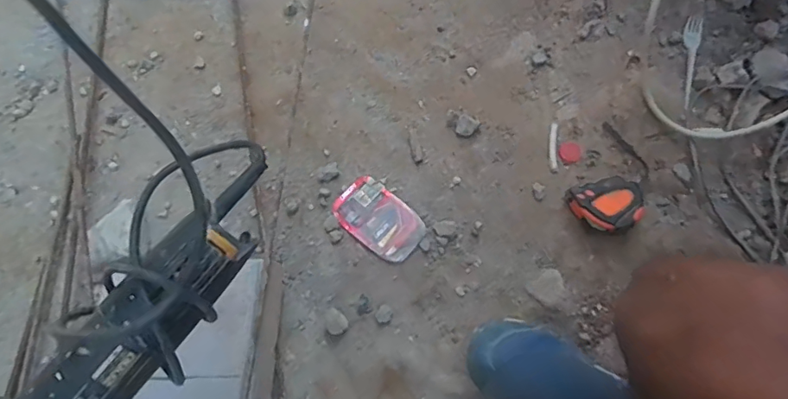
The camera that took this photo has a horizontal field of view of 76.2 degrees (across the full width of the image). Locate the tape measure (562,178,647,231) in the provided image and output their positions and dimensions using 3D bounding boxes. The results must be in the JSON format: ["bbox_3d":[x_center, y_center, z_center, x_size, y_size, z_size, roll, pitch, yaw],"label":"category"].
[{"bbox_3d":[0.282,0.011,0.668,0.087,0.046,0.069,-12,73,-1],"label":"tape measure"}]

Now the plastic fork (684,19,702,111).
[{"bbox_3d":[0.431,-0.203,0.735,0.024,0.014,0.146,15,72,7],"label":"plastic fork"}]

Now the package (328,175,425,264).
[{"bbox_3d":[-0.021,0.027,0.696,0.125,0.006,0.078,40,79,13],"label":"package"}]

